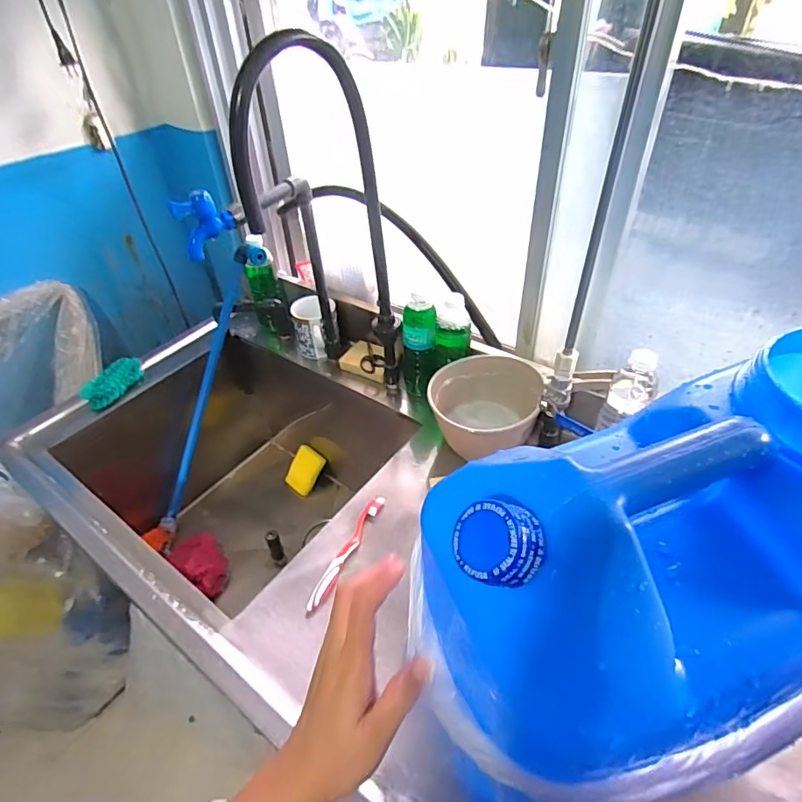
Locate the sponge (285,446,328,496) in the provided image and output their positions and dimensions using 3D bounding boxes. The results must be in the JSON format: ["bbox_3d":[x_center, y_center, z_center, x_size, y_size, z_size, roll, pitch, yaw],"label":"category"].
[{"bbox_3d":[-0.232,0.169,1.184,0.077,0.027,0.104,30,93,10],"label":"sponge"}]

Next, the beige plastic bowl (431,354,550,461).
[{"bbox_3d":[0.132,0.007,0.788,0.159,0.090,0.145,-1,42,1],"label":"beige plastic bowl"}]

